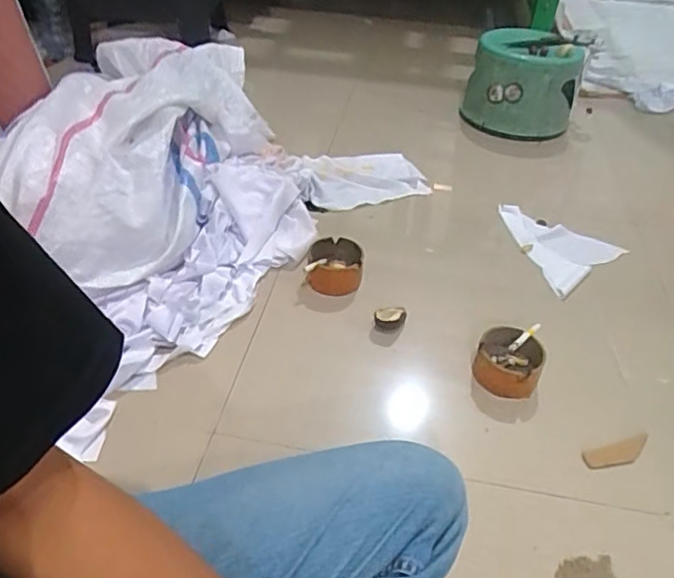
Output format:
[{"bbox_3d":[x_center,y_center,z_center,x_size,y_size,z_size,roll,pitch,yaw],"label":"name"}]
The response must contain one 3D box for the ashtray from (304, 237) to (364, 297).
[{"bbox_3d":[-0.003,-0.033,0.881,0.086,0.049,0.085,9,39,4],"label":"ashtray"}]

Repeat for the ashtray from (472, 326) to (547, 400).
[{"bbox_3d":[0.217,0.093,0.741,0.078,0.048,0.078,15,40,12],"label":"ashtray"}]

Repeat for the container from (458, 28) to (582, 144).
[{"bbox_3d":[0.418,-0.465,1.318,0.235,0.186,0.222,14,39,11],"label":"container"}]

